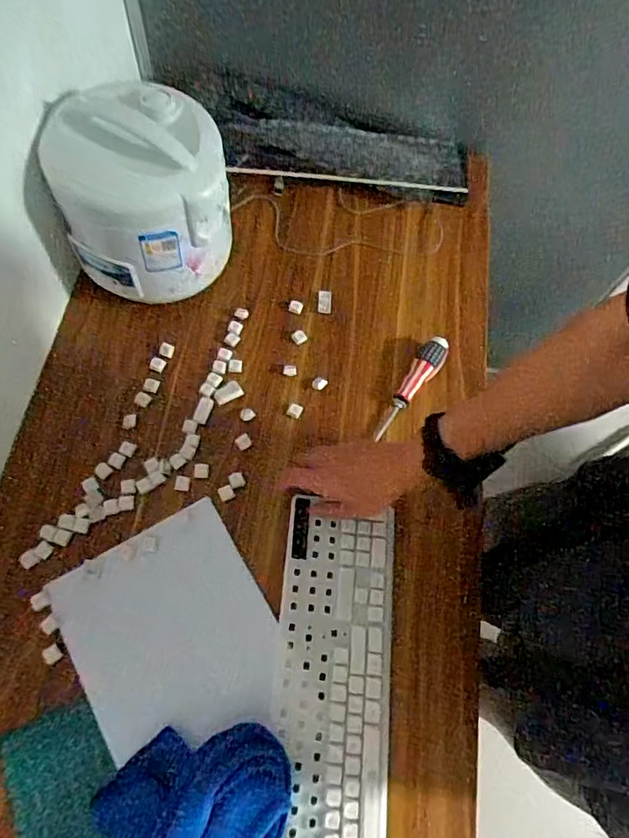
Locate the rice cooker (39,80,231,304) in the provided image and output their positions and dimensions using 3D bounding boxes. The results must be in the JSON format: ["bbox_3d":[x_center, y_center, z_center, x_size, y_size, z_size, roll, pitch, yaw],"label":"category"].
[{"bbox_3d":[-0.222,-0.291,0.699,0.205,0.183,0.192,-18,71,-12],"label":"rice cooker"}]

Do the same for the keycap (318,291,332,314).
[{"bbox_3d":[0.016,-0.175,0.807,0.020,0.012,0.031,3,66,-2],"label":"keycap"}]

